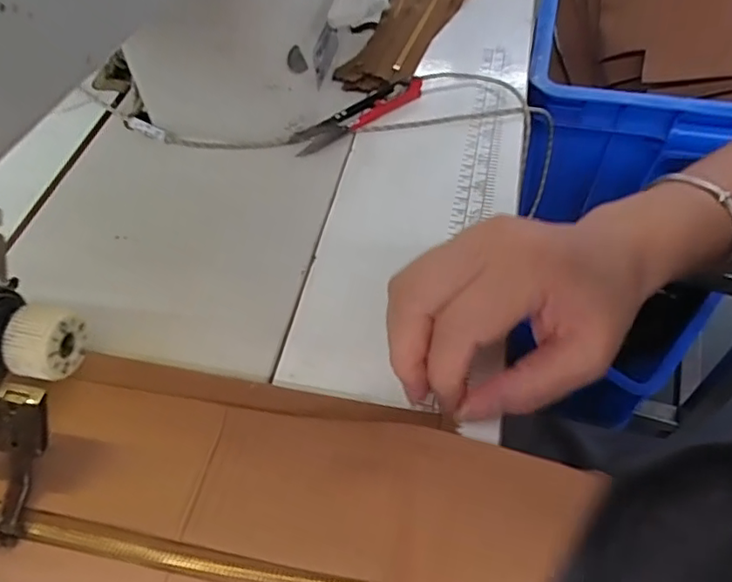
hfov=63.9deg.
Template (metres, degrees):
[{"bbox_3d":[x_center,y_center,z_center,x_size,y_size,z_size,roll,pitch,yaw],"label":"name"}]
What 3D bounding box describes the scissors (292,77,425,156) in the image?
[{"bbox_3d":[-0.005,-0.123,0.401,0.101,0.007,0.026,-33,59,-21],"label":"scissors"}]

